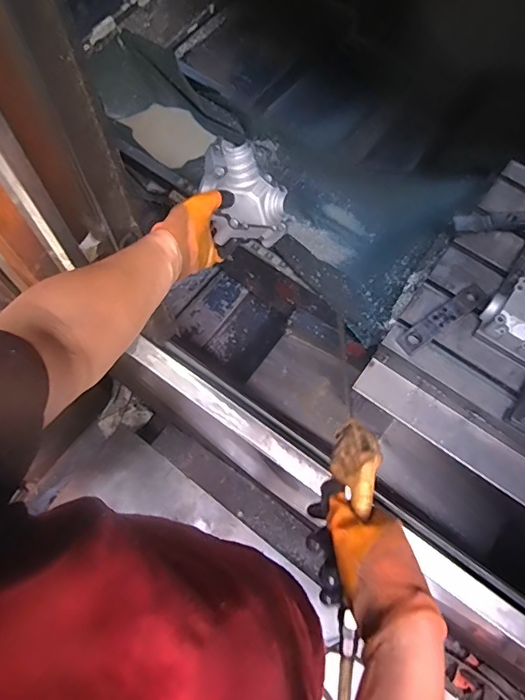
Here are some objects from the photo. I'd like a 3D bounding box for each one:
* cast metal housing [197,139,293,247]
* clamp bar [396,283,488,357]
[{"bbox_3d":[-0.026,-0.228,0.718,0.113,0.076,0.147,-15,68,-8],"label":"cast metal housing"},{"bbox_3d":[0.343,-0.061,0.952,0.204,0.015,0.042,-34,72,-14],"label":"clamp bar"}]

